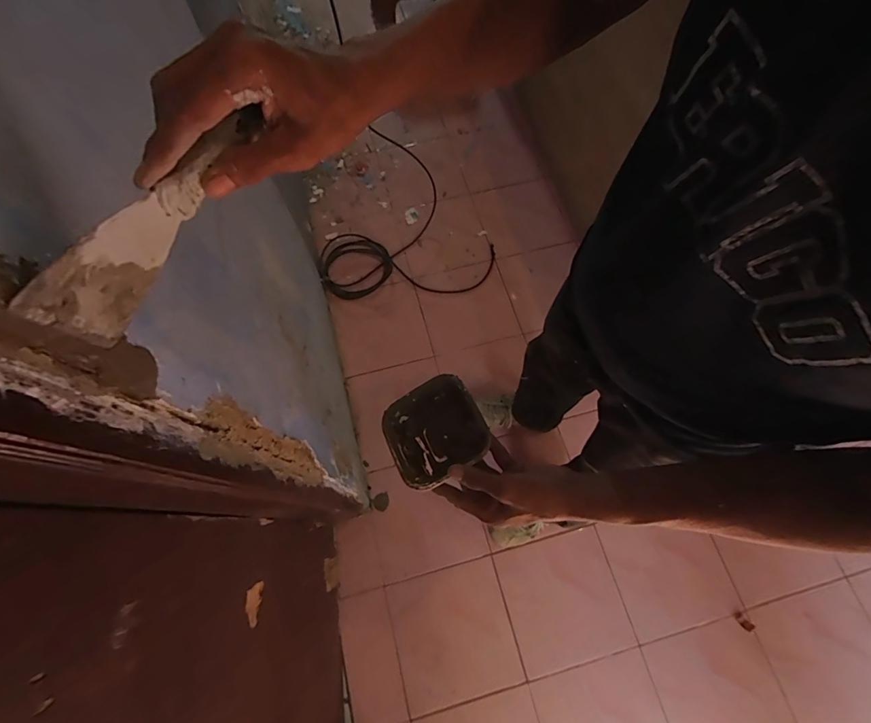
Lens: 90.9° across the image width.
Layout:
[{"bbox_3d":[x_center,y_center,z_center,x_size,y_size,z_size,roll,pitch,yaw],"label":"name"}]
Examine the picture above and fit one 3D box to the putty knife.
[{"bbox_3d":[-0.169,-0.088,0.262,0.009,0.065,0.171,34,82,10],"label":"putty knife"}]

